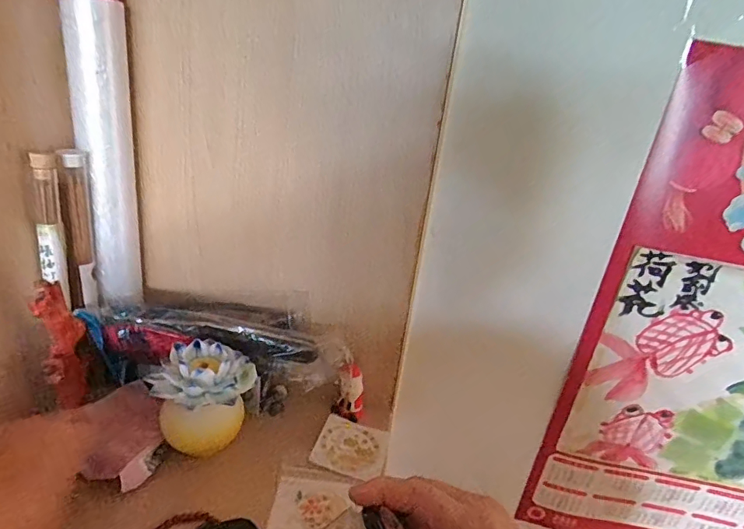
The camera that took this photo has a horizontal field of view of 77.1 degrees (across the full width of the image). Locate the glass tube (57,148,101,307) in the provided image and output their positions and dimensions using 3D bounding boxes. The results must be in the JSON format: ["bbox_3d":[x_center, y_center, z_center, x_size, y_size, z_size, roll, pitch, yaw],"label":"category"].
[{"bbox_3d":[-0.243,-0.027,0.391,0.015,0.133,0.019,1,22,-17],"label":"glass tube"}]

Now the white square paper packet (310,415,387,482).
[{"bbox_3d":[-0.019,0.169,0.436,0.064,0.004,0.064,17,27,9],"label":"white square paper packet"}]

